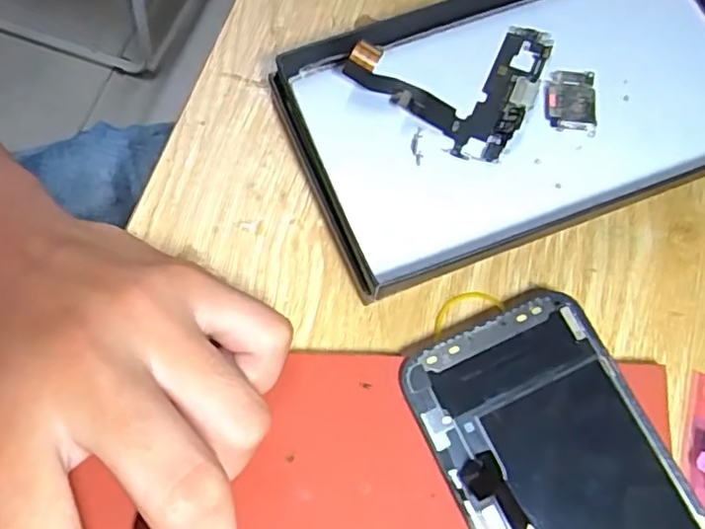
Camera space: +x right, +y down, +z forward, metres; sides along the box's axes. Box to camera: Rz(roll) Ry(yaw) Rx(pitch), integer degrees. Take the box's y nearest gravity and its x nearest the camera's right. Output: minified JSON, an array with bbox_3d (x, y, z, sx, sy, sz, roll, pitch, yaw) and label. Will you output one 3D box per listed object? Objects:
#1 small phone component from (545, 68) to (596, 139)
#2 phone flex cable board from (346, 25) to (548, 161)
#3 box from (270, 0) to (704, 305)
[{"bbox_3d":[0.081,-0.061,0.232,0.018,0.005,0.025,3,70,-2],"label":"small phone component"},{"bbox_3d":[0.039,-0.076,0.234,0.064,0.013,0.061,31,71,8],"label":"phone flex cable board"},{"bbox_3d":[0.070,-0.062,0.239,0.180,0.030,0.099,-18,71,-9],"label":"box"}]

